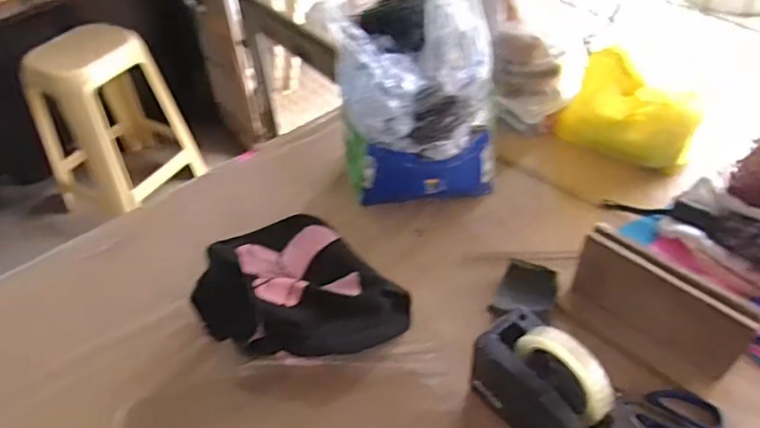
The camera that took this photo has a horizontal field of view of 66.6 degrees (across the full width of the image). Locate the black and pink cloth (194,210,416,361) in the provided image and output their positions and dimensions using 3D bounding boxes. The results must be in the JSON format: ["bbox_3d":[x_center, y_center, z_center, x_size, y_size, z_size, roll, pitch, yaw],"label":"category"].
[{"bbox_3d":[-0.107,0.093,0.720,0.221,0.103,0.221,-31,51,-25],"label":"black and pink cloth"}]

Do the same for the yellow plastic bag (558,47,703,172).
[{"bbox_3d":[0.372,-0.147,0.876,0.203,0.194,0.084,19,49,21],"label":"yellow plastic bag"}]

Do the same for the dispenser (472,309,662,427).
[{"bbox_3d":[0.186,0.185,0.577,0.080,0.120,0.198,-29,50,-24],"label":"dispenser"}]

